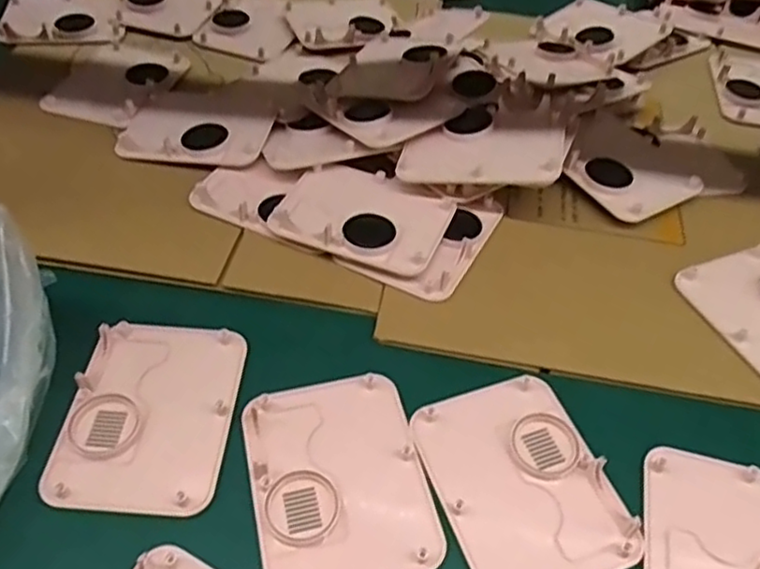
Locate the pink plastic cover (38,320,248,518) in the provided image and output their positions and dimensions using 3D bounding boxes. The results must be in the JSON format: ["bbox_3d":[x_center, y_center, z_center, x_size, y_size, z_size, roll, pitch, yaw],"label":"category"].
[{"bbox_3d":[-0.139,0.075,0.405,0.095,0.011,0.126,4,48,1],"label":"pink plastic cover"}]

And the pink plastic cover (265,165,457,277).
[{"bbox_3d":[-0.012,-0.056,0.508,0.123,0.014,0.089,20,49,13],"label":"pink plastic cover"}]

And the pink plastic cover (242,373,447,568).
[{"bbox_3d":[-0.024,0.110,0.382,0.095,0.008,0.123,-10,49,-12],"label":"pink plastic cover"}]

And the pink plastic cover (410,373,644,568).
[{"bbox_3d":[0.082,0.112,0.386,0.096,0.008,0.126,-15,50,-16],"label":"pink plastic cover"}]

